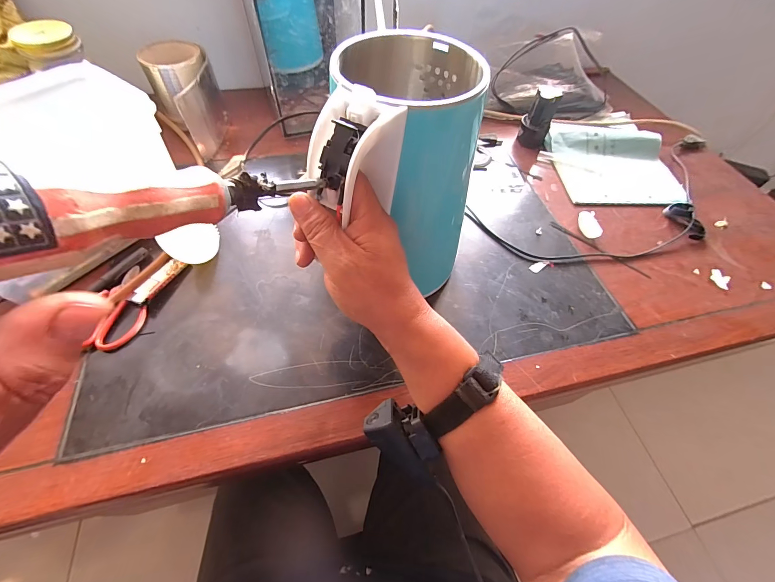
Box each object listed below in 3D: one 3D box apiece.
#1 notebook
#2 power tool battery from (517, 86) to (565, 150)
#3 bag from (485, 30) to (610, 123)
[{"bbox_3d":[0.373,-0.217,0.546,0.186,0.030,0.193,1,57,-3],"label":"notebook"},{"bbox_3d":[0.255,-0.290,0.555,0.047,0.089,0.046,24,59,12],"label":"power tool battery"},{"bbox_3d":[0.309,-0.420,0.636,0.236,0.097,0.167,4,57,-1],"label":"bag"}]

